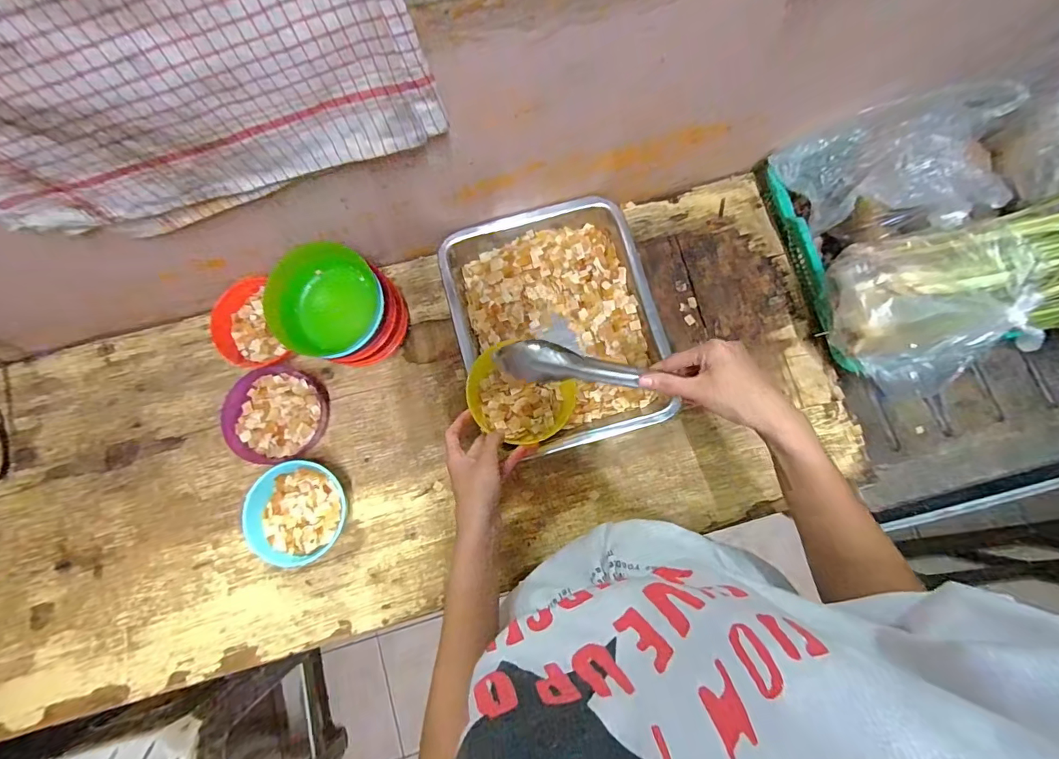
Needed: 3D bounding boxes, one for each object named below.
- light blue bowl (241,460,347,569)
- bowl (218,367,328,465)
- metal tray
[{"bbox_3d":[-0.265,0.154,0.539,0.104,0.058,0.113,0,78,0],"label":"light blue bowl"},{"bbox_3d":[-0.315,0.044,0.575,0.113,0.037,0.115,-11,78,-2],"label":"bowl"},{"bbox_3d":[0.034,-0.068,0.586,0.241,0.049,0.302,-16,78,-3],"label":"metal tray"}]

